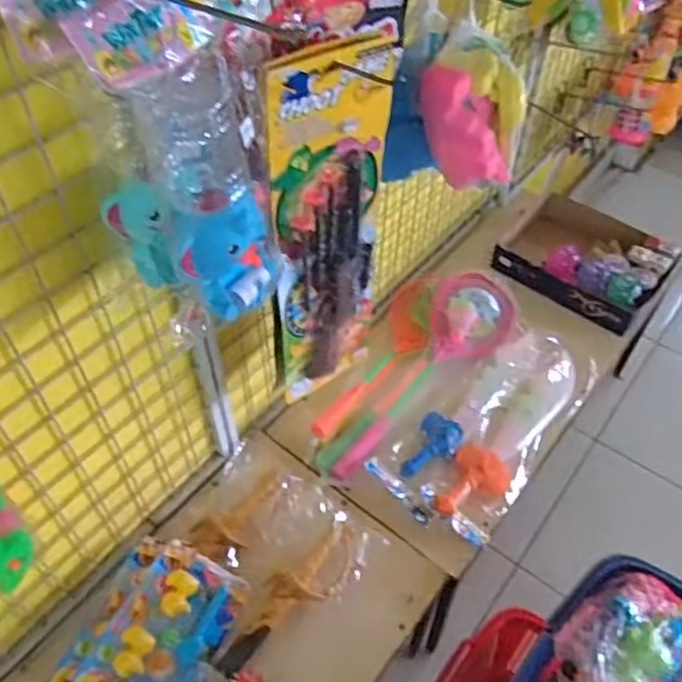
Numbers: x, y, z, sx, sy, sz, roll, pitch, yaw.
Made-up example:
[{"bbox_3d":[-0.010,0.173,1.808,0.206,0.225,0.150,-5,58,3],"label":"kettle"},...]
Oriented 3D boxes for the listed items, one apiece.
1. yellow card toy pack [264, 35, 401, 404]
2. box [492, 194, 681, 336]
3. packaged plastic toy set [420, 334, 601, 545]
[{"bbox_3d":[-0.009,-0.112,0.794,0.157,0.466,0.029,-31,57,-24],"label":"yellow card toy pack"},{"bbox_3d":[0.517,-0.183,1.383,0.304,0.093,0.271,32,56,23],"label":"box"},{"bbox_3d":[0.306,0.154,1.150,0.125,0.040,0.448,30,56,22],"label":"packaged plastic toy set"}]

